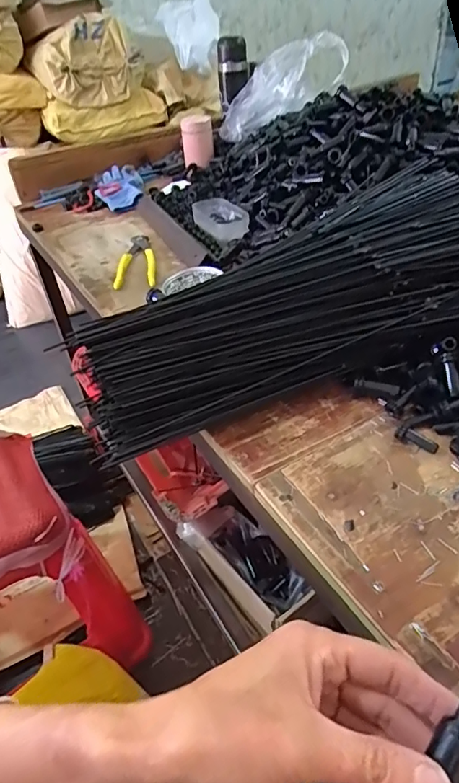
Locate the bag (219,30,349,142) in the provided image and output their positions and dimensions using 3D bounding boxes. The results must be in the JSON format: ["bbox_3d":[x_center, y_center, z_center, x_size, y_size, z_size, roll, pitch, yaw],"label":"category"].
[{"bbox_3d":[0.096,-0.613,1.037,0.289,0.106,0.056,-28,36,26],"label":"bag"}]

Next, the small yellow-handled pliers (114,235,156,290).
[{"bbox_3d":[-0.145,-0.207,0.802,0.059,0.013,0.146,-6,40,0],"label":"small yellow-handled pliers"}]

